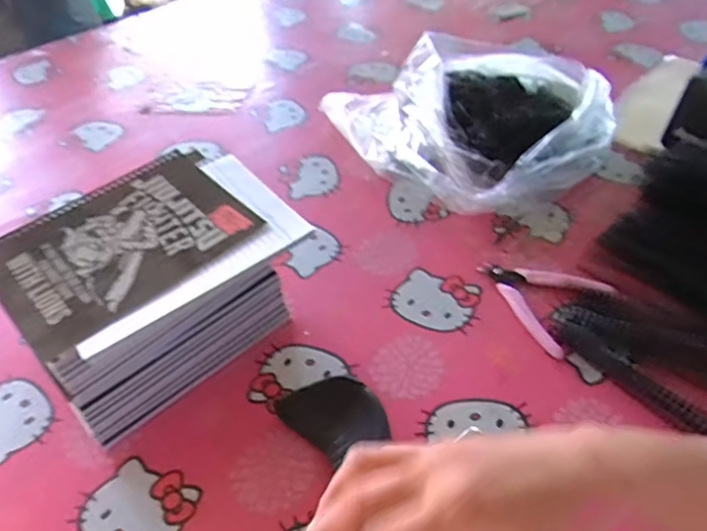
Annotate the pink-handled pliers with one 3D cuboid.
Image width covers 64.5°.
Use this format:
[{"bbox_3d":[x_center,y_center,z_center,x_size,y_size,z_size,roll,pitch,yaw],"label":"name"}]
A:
[{"bbox_3d":[0.178,0.025,0.549,0.113,0.016,0.095,35,57,30],"label":"pink-handled pliers"}]

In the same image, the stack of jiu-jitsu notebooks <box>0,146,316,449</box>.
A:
[{"bbox_3d":[-0.179,0.017,0.511,0.216,0.121,0.166,-32,53,-25],"label":"stack of jiu-jitsu notebooks"}]

